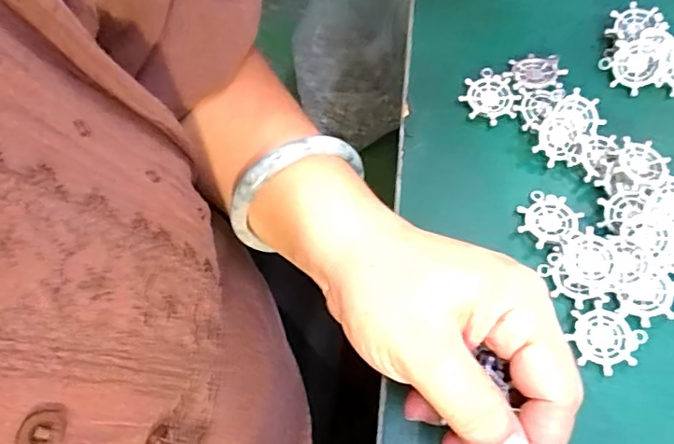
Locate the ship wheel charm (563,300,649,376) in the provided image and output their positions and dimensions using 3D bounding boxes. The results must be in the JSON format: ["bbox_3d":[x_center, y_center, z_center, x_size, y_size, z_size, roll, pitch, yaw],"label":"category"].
[{"bbox_3d":[0.128,0.056,0.258,0.032,0.004,0.029,35,74,14],"label":"ship wheel charm"}]

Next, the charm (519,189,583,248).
[{"bbox_3d":[0.110,-0.001,0.282,0.030,0.004,0.029,-3,65,6],"label":"charm"}]

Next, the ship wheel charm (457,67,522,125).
[{"bbox_3d":[0.087,-0.072,0.307,0.029,0.004,0.032,-22,70,-6],"label":"ship wheel charm"}]

